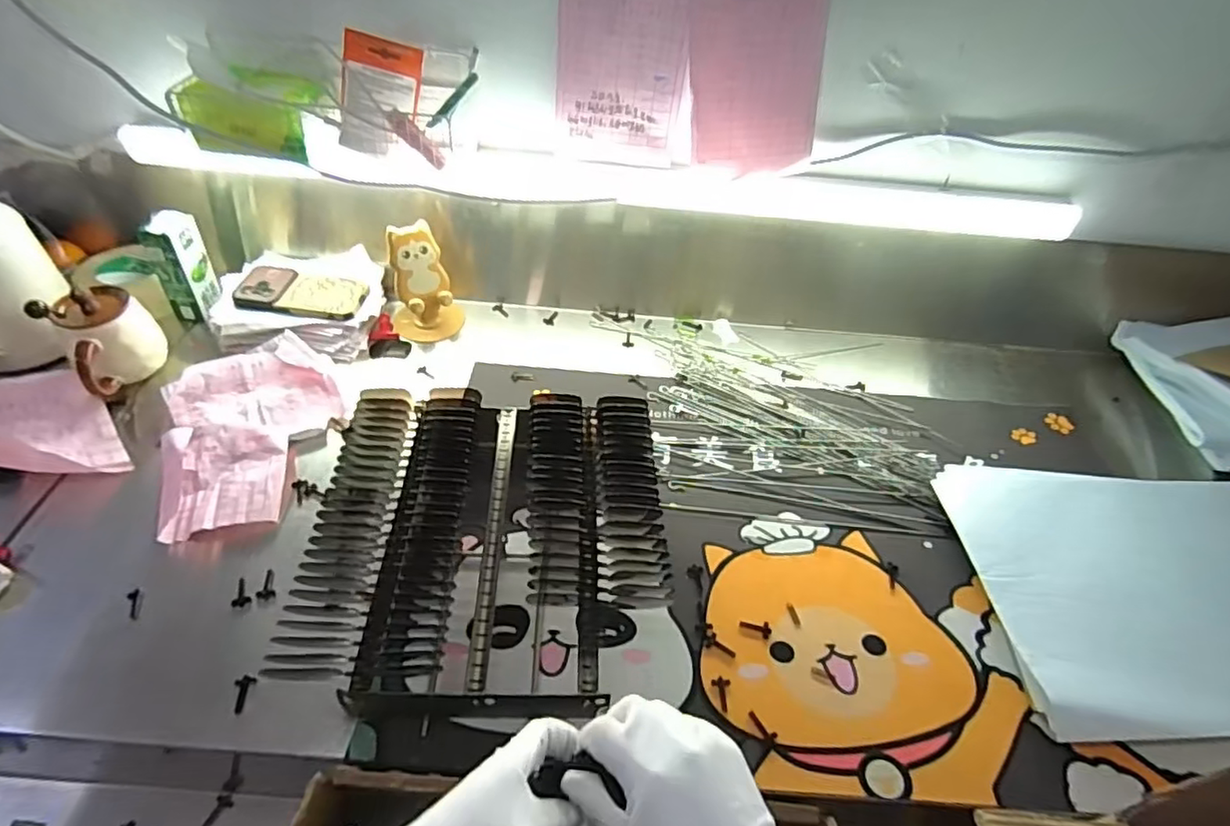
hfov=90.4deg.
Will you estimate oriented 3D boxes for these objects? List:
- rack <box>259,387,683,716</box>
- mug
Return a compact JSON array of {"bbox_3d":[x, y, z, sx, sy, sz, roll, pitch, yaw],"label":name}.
[{"bbox_3d":[-0.105,0.115,0.568,0.307,0.104,0.291,3,47,-2],"label":"rack"},{"bbox_3d":[-0.589,-0.087,0.713,0.096,0.098,0.082,-34,57,-32],"label":"mug"}]

